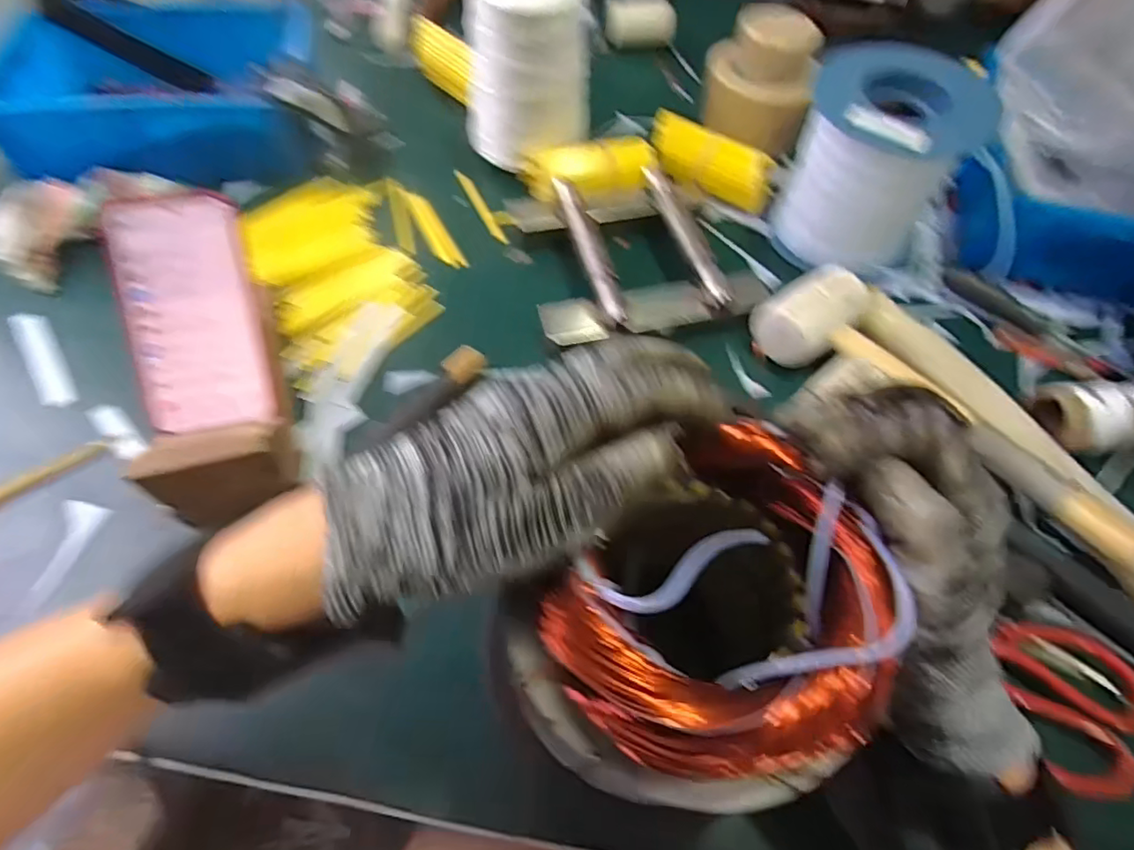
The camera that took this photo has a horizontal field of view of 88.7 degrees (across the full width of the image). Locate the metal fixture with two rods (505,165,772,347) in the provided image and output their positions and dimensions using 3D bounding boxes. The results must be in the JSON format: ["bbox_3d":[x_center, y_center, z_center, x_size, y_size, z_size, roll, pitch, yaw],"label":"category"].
[{"bbox_3d":[0.059,-0.159,0.535,0.191,0.039,0.192,-14,60,-11],"label":"metal fixture with two rods"}]

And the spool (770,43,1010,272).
[{"bbox_3d":[0.283,-0.236,0.537,0.124,0.156,0.131,1,58,-2],"label":"spool"}]

